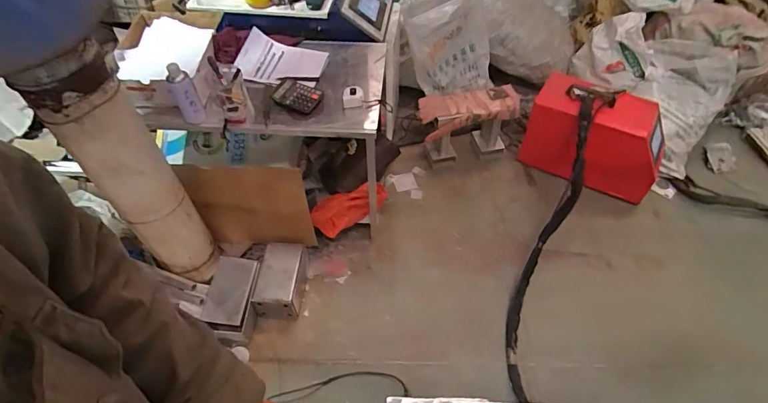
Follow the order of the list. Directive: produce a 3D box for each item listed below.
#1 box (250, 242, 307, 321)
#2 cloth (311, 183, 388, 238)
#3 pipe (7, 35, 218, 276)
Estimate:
[{"bbox_3d":[-0.367,0.275,1.509,0.139,0.152,0.225,1,51,2],"label":"box"},{"bbox_3d":[-0.119,0.020,1.580,0.291,0.111,0.110,-24,54,-16],"label":"cloth"},{"bbox_3d":[-0.689,-0.043,1.245,0.191,0.802,0.148,-26,55,-18],"label":"pipe"}]

